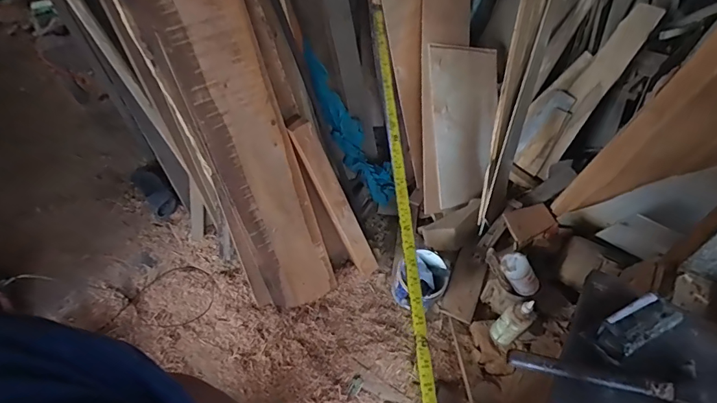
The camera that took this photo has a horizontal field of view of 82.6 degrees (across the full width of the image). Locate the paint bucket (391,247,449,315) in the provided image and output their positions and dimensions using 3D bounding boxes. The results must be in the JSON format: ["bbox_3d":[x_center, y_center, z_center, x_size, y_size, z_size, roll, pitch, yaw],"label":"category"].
[{"bbox_3d":[0.227,0.297,1.536,0.209,0.169,0.190,2,53,-2],"label":"paint bucket"}]

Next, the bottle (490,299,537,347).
[{"bbox_3d":[0.504,0.406,1.351,0.087,0.225,0.083,-32,61,-24],"label":"bottle"}]

